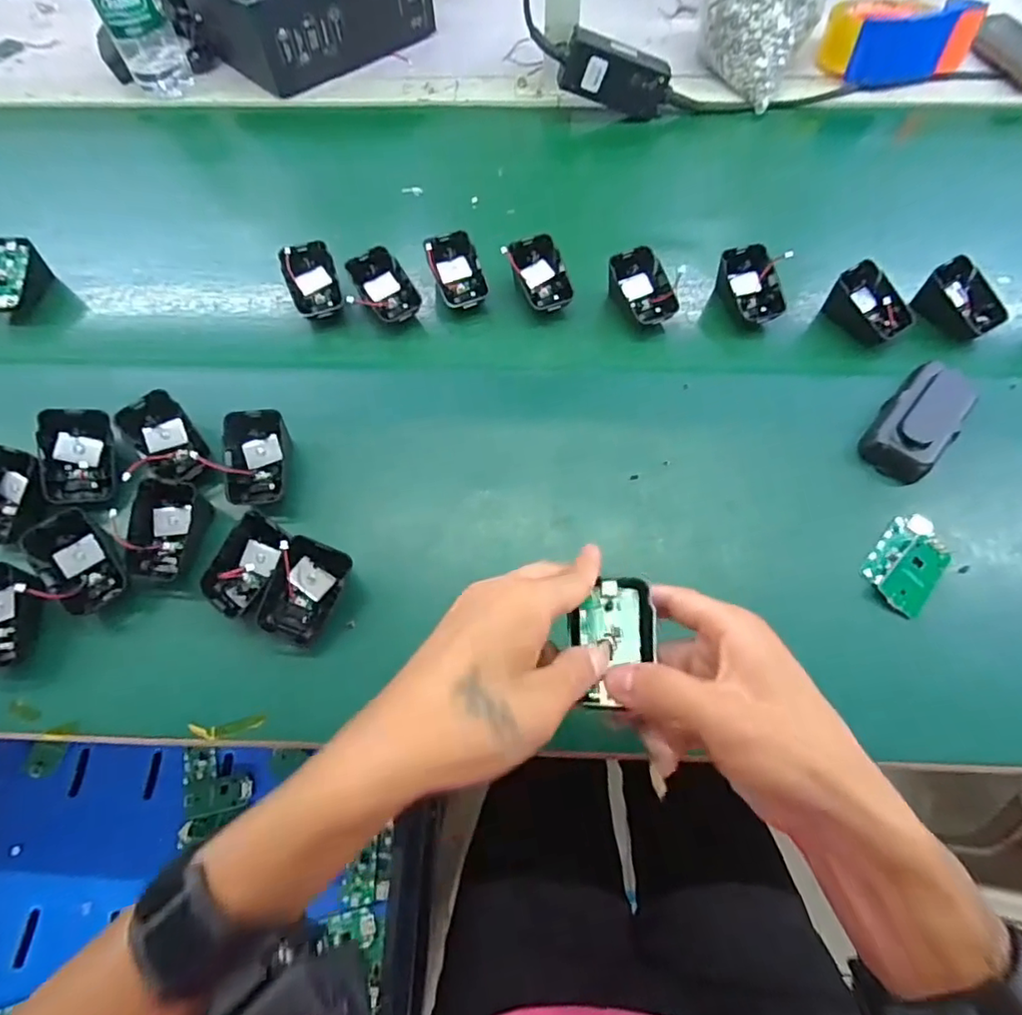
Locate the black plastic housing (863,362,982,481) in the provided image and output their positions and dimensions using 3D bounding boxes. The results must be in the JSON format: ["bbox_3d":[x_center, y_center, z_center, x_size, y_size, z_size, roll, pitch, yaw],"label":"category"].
[{"bbox_3d":[0.319,-0.070,0.436,0.118,0.023,0.052,-42,70,-17],"label":"black plastic housing"}]

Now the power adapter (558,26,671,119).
[{"bbox_3d":[0.114,-0.471,0.615,0.120,0.049,0.035,9,63,-16],"label":"power adapter"}]

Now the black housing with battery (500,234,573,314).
[{"bbox_3d":[0.026,-0.207,0.512,0.050,0.036,0.065,-20,65,-7],"label":"black housing with battery"}]

